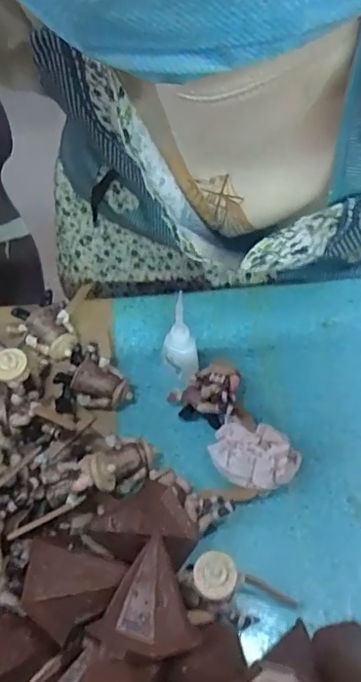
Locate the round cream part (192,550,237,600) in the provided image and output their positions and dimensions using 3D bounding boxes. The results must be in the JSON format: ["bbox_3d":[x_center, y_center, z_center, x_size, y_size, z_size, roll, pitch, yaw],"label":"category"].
[{"bbox_3d":[0.021,0.145,0.341,0.026,0.010,0.026,1,57,-1],"label":"round cream part"}]

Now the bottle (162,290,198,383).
[{"bbox_3d":[0.000,0.001,0.440,0.028,0.100,0.033,-1,57,-2],"label":"bottle"}]

